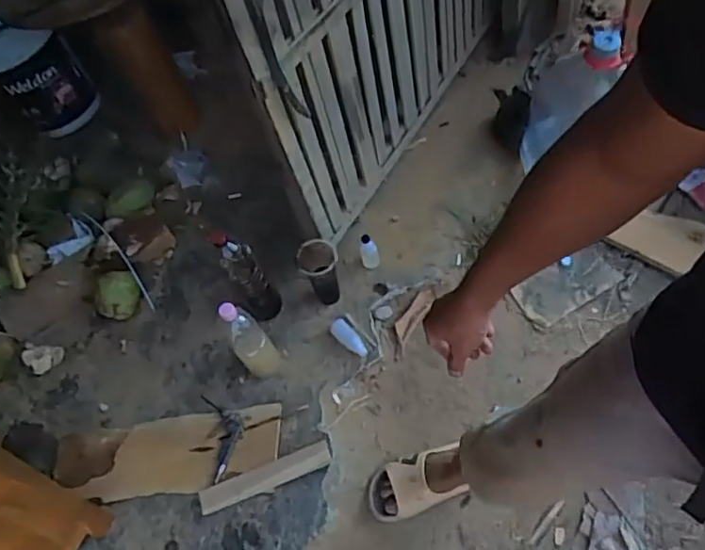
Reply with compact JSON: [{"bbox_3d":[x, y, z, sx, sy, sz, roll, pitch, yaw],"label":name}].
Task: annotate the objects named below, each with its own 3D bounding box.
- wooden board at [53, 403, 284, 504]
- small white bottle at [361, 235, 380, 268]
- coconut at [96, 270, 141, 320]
[{"bbox_3d":[-0.407,0.394,1.311,0.499,0.016,0.166,-8,57,3],"label":"wooden board"},{"bbox_3d":[0.039,-0.062,1.457,0.041,0.098,0.033,-20,38,-8],"label":"small white bottle"},{"bbox_3d":[-0.592,0.048,1.501,0.099,0.091,0.125,-4,61,1],"label":"coconut"}]

